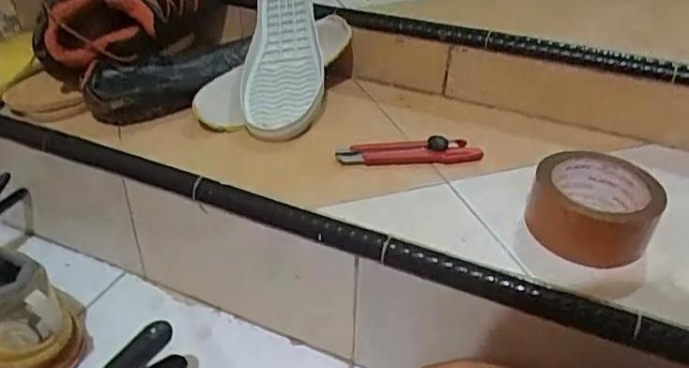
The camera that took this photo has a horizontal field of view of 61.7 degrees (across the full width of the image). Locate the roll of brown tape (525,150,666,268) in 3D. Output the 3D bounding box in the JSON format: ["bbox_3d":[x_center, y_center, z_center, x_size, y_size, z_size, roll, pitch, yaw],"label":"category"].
[{"bbox_3d":[0.212,0.020,0.498,0.099,0.052,0.105,0,38,0],"label":"roll of brown tape"}]

